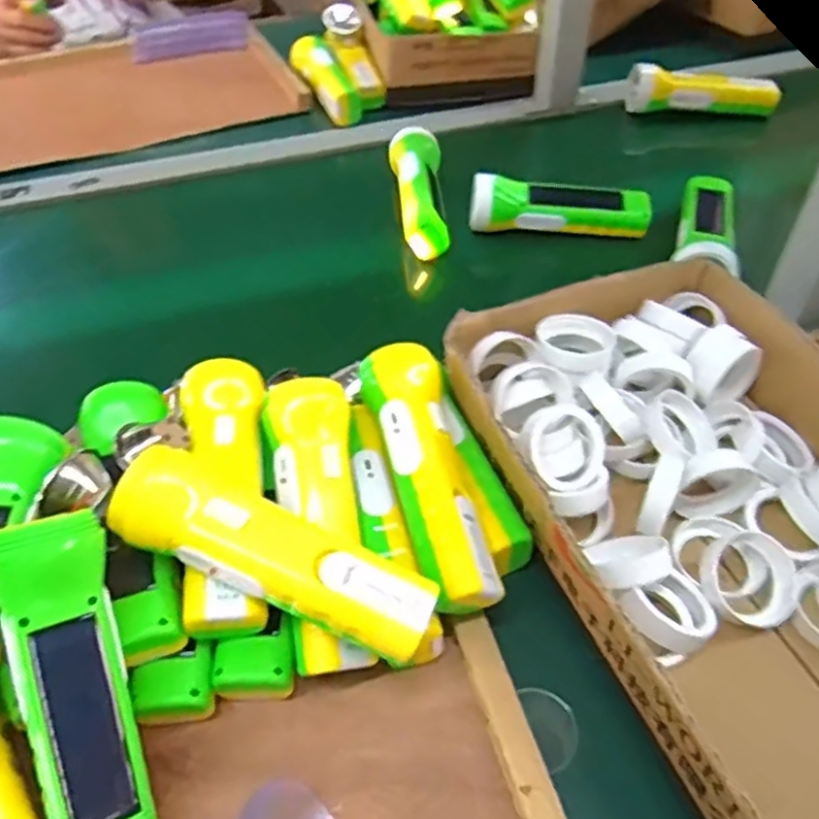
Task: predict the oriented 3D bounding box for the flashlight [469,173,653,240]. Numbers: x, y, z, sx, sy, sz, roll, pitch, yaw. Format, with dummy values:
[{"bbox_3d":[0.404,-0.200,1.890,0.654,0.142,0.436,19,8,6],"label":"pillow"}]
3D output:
[{"bbox_3d":[0.143,-0.195,0.683,0.167,0.047,0.038,2,48,3],"label":"flashlight"}]

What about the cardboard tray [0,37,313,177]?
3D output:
[{"bbox_3d":[-0.387,-0.387,0.885,0.466,0.030,0.299,-18,50,-14],"label":"cardboard tray"}]

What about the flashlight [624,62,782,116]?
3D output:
[{"bbox_3d":[0.347,-0.378,0.842,0.167,0.040,0.043,6,49,6],"label":"flashlight"}]

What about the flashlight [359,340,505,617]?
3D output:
[{"bbox_3d":[0.009,0.038,0.428,0.052,0.047,0.171,-7,59,-12],"label":"flashlight"}]

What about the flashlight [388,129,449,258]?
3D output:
[{"bbox_3d":[0.009,-0.218,0.705,0.050,0.044,0.165,-2,48,-1],"label":"flashlight"}]

